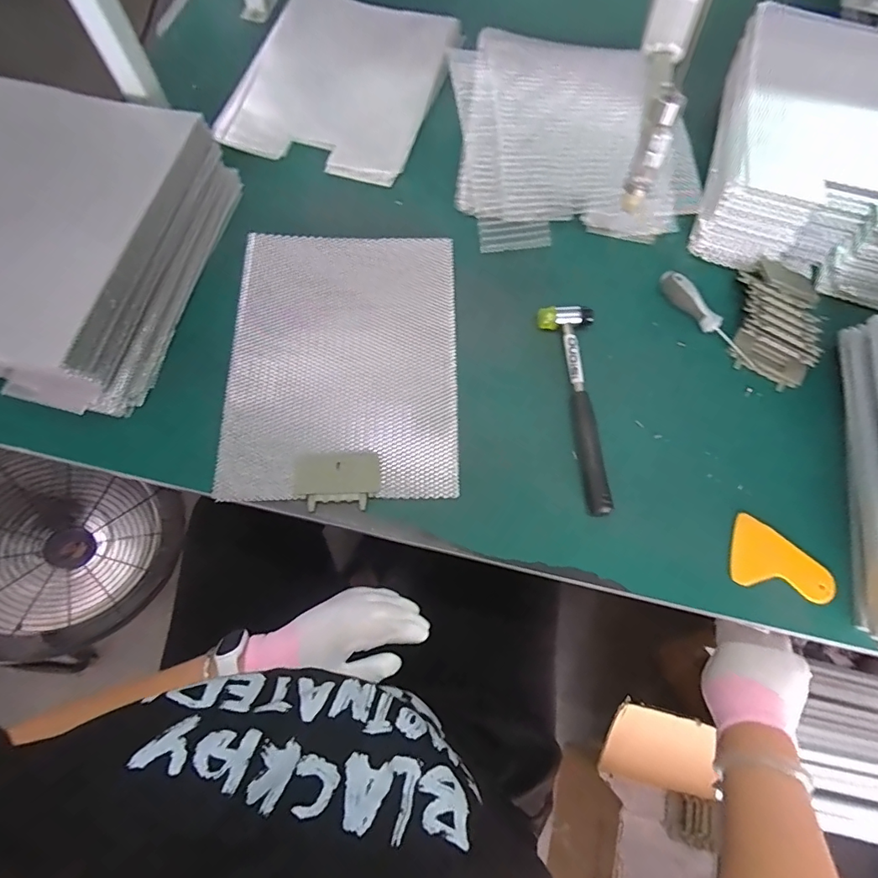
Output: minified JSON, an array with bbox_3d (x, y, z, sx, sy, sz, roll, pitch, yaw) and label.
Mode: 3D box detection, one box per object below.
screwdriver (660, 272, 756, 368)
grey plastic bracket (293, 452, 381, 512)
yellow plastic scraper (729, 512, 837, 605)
[{"bbox_3d":[0.316,-0.141,0.557,0.024,0.019,0.143,-35,77,-11],"label":"screwdriver"},{"bbox_3d":[-0.106,0.043,0.492,0.086,0.007,0.058,-1,73,-2],"label":"grey plastic bracket"},{"bbox_3d":[0.347,0.122,0.475,0.100,0.006,0.068,16,73,3],"label":"yellow plastic scraper"}]

